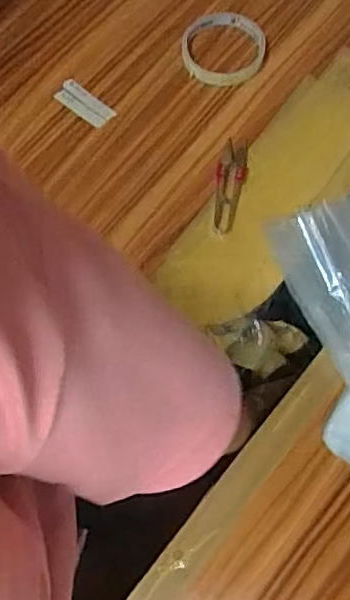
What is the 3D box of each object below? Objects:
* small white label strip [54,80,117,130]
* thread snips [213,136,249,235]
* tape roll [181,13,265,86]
[{"bbox_3d":[-0.091,-0.196,0.604,0.060,0.005,0.026,38,77,10],"label":"small white label strip"},{"bbox_3d":[0.053,-0.107,0.572,0.028,0.005,0.100,7,70,3],"label":"thread snips"},{"bbox_3d":[0.049,-0.257,0.620,0.084,0.011,0.083,0,69,0],"label":"tape roll"}]

